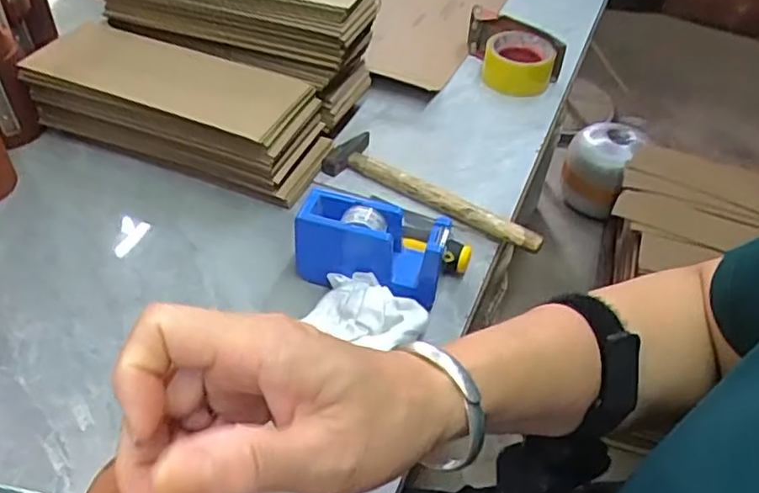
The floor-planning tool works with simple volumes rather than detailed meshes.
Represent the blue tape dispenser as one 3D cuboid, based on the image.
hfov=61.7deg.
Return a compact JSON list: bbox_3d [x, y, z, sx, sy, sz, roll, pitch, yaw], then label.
[{"bbox_3d":[-0.008,0.002,0.563,0.128,0.076,0.054,14,44,8],"label":"blue tape dispenser"}]

